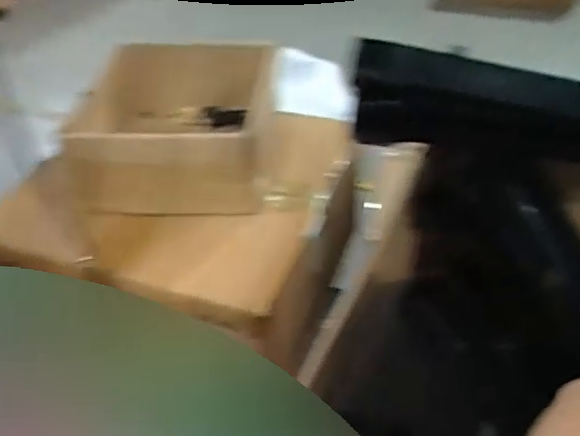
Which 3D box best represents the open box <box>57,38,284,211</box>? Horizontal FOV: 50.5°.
[{"bbox_3d":[-0.193,-0.181,1.156,0.342,0.158,0.373,4,40,6],"label":"open box"}]

